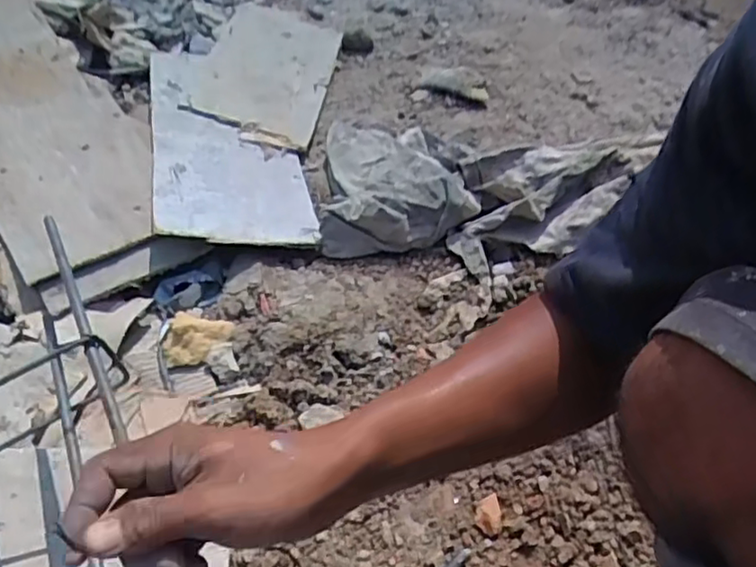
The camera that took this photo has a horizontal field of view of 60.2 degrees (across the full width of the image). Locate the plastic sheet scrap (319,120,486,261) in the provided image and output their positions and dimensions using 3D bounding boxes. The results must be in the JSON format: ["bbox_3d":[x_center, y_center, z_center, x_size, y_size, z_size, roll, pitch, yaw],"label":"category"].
[{"bbox_3d":[0.019,-0.158,0.902,0.197,0.076,0.279,-1,48,-3],"label":"plastic sheet scrap"}]

